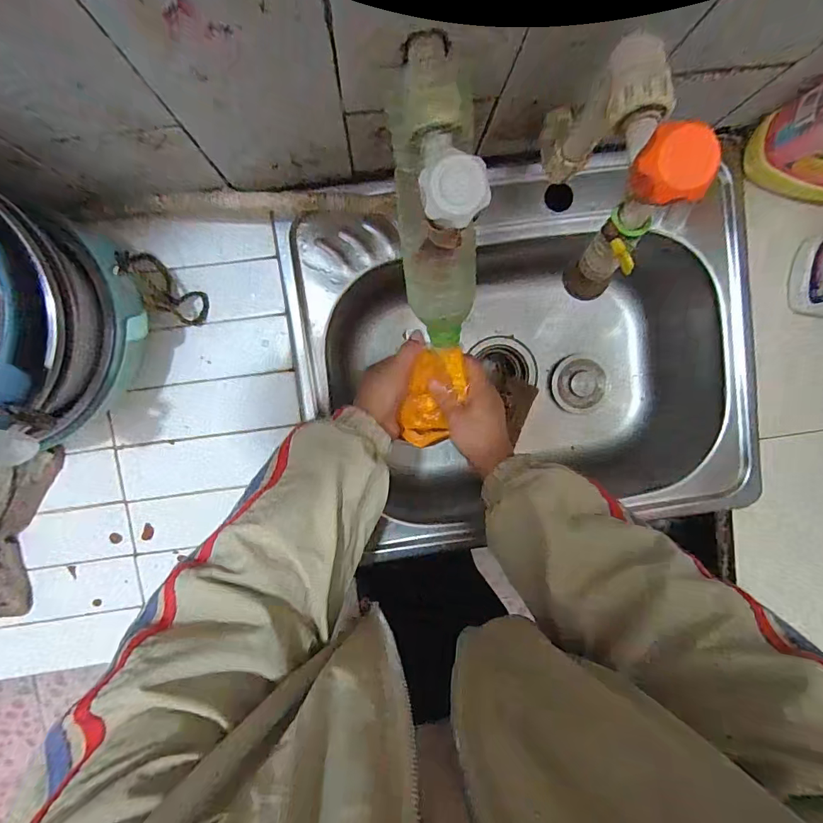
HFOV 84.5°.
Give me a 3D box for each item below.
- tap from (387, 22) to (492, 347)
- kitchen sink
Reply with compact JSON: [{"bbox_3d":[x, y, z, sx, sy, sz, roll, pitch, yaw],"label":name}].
[{"bbox_3d":[0.020,-0.153,0.340,0.057,0.150,0.196,-10,94,-2],"label":"tap"},{"bbox_3d":[0.130,-0.055,0.584,0.506,0.178,0.387,-8,94,-3],"label":"kitchen sink"}]

